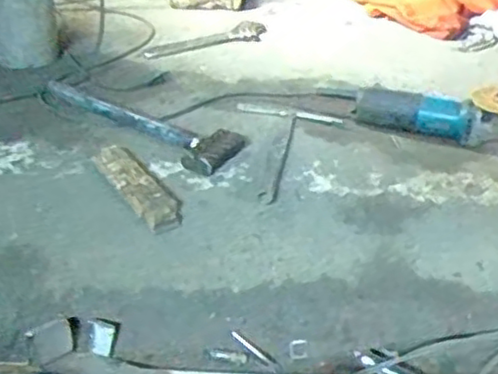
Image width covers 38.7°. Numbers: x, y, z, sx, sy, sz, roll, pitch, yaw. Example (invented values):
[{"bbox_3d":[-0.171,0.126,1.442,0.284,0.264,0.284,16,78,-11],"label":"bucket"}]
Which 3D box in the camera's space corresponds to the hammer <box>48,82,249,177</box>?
[{"bbox_3d":[-0.176,-0.114,1.107,0.363,0.049,0.116,21,35,29],"label":"hammer"}]

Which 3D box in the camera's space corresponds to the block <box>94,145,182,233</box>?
[{"bbox_3d":[-0.151,-0.004,0.959,0.053,0.024,0.192,-17,35,-30],"label":"block"}]

